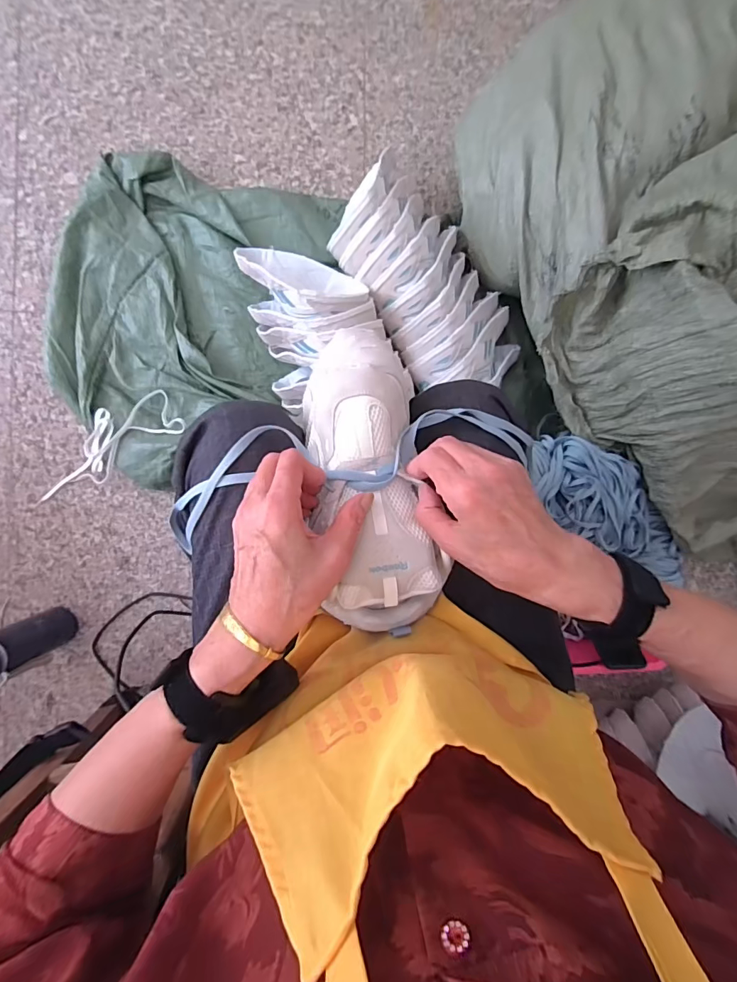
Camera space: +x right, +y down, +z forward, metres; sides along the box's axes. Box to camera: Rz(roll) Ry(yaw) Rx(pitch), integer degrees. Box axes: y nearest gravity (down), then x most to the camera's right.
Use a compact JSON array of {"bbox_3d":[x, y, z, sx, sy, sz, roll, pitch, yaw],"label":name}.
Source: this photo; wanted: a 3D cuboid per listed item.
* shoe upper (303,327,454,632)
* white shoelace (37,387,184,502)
[{"bbox_3d":[-0.001,-0.015,0.376,0.098,0.060,0.262,-9,83,-6],"label":"shoe upper"},{"bbox_3d":[-0.459,-0.076,0.762,0.275,0.037,0.097,-33,92,-5],"label":"white shoelace"}]

